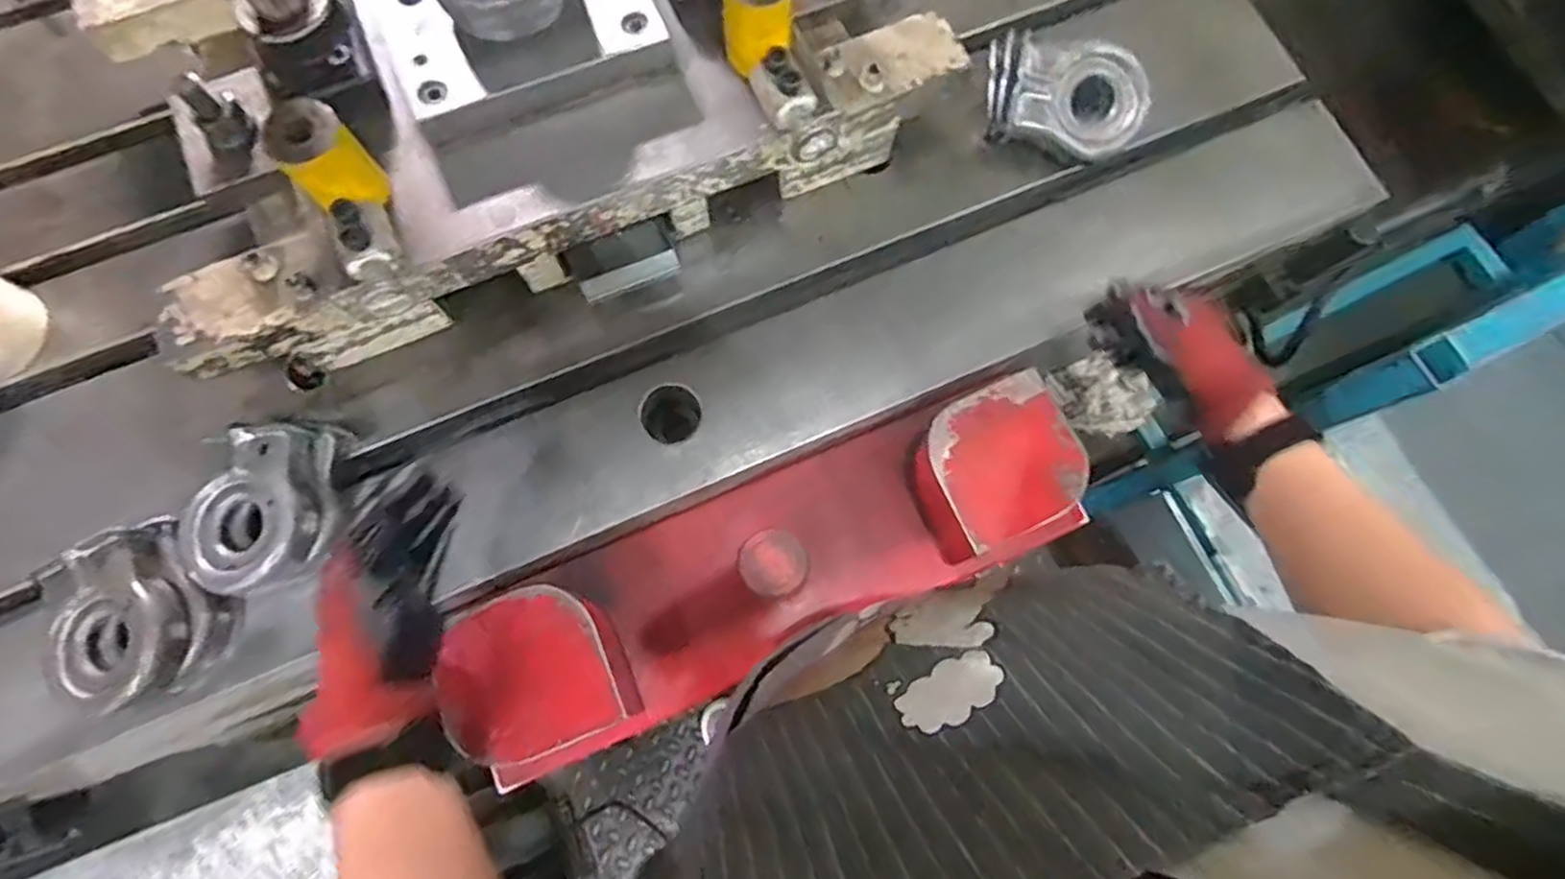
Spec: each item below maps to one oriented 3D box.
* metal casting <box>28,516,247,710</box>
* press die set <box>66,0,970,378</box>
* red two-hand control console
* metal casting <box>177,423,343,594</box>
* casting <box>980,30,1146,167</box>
[{"bbox_3d":[-0.487,0.130,0.545,0.113,0.063,0.131,-35,79,-10],"label":"metal casting"},{"bbox_3d":[-0.200,-0.299,0.563,0.645,0.248,0.363,-30,78,-9],"label":"press die set"},{"bbox_3d":[-0.006,0.103,0.595,0.510,0.100,0.149,-23,77,-7],"label":"red two-hand control console"},{"bbox_3d":[-0.409,0.056,0.569,0.113,0.064,0.121,-10,75,-4],"label":"metal casting"},{"bbox_3d":[0.253,-0.307,0.660,0.146,0.083,0.088,19,75,4],"label":"casting"}]

